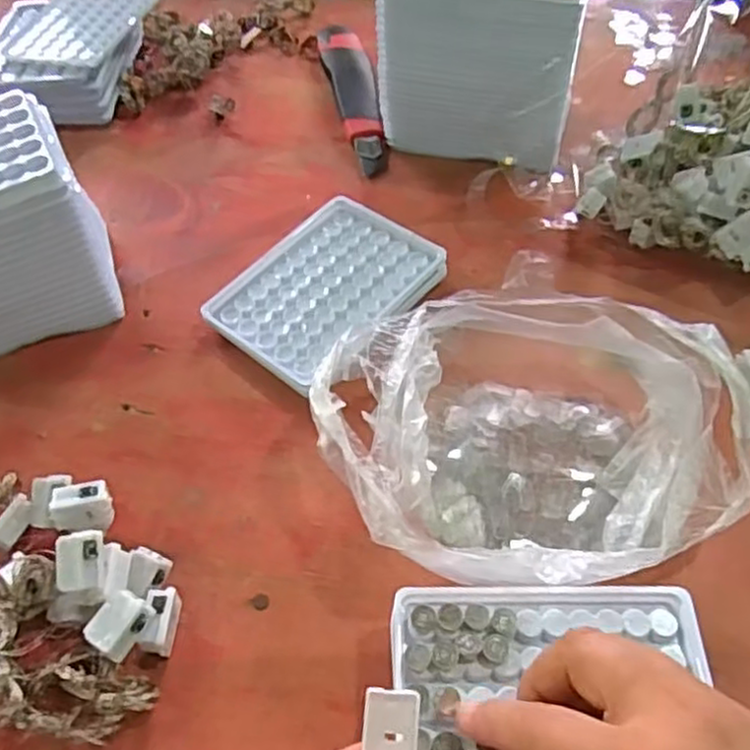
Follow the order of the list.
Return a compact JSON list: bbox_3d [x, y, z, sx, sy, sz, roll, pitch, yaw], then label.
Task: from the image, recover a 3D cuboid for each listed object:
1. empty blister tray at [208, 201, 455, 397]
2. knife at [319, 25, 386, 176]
[{"bbox_3d":[-0.031,-0.052,0.453,0.099,0.021,0.130,35,63,24],"label":"empty blister tray"},{"bbox_3d":[-0.016,-0.231,0.580,0.037,0.018,0.185,-12,55,-6],"label":"knife"}]

